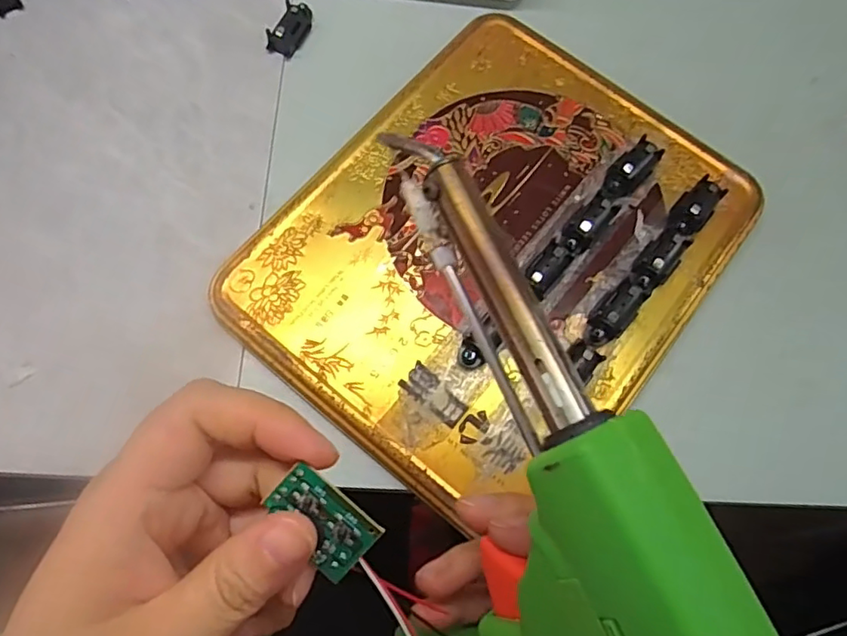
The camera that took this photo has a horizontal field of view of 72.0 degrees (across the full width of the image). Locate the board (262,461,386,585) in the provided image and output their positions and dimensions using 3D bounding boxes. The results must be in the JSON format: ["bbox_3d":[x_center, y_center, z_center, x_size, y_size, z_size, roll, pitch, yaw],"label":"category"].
[{"bbox_3d":[-0.027,0.053,0.151,0.028,0.004,0.018,42,86,-3],"label":"board"}]

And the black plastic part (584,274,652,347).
[{"bbox_3d":[0.094,-0.005,0.279,0.017,0.013,0.041,41,76,10],"label":"black plastic part"}]

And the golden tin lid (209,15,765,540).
[{"bbox_3d":[0.038,-0.037,0.292,0.188,0.017,0.234,39,75,9],"label":"golden tin lid"}]

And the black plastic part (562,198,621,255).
[{"bbox_3d":[0.082,-0.046,0.290,0.013,0.015,0.033,42,76,10],"label":"black plastic part"}]

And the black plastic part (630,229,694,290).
[{"bbox_3d":[0.116,-0.028,0.288,0.018,0.013,0.034,41,76,10],"label":"black plastic part"}]

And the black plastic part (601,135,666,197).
[{"bbox_3d":[0.107,-0.077,0.300,0.016,0.015,0.033,42,76,10],"label":"black plastic part"}]

